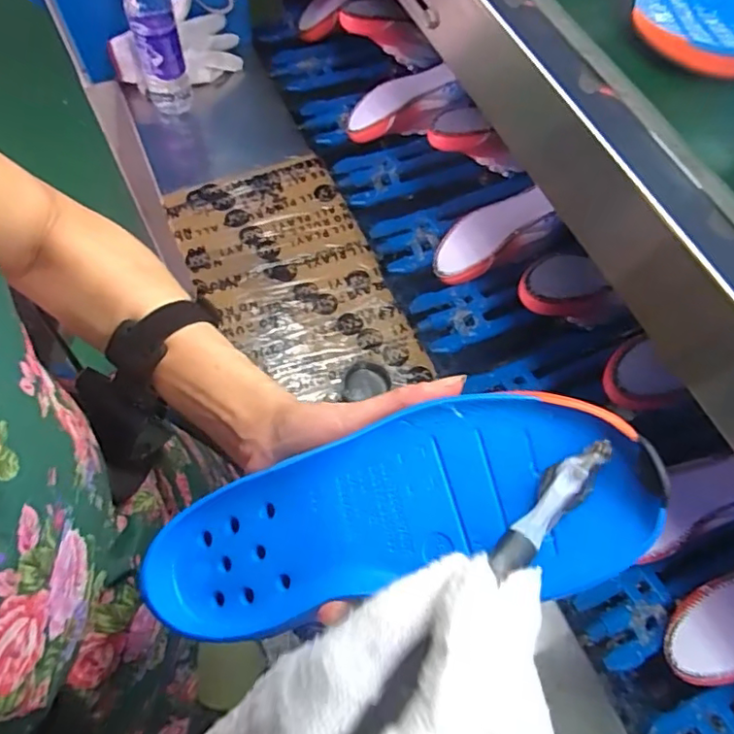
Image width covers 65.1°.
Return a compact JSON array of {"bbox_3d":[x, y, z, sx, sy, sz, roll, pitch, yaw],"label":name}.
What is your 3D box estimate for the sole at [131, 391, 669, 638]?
[{"bbox_3d":[0.004,0.073,0.279,0.244,0.028,0.088,-18,59,15],"label":"sole"}]

